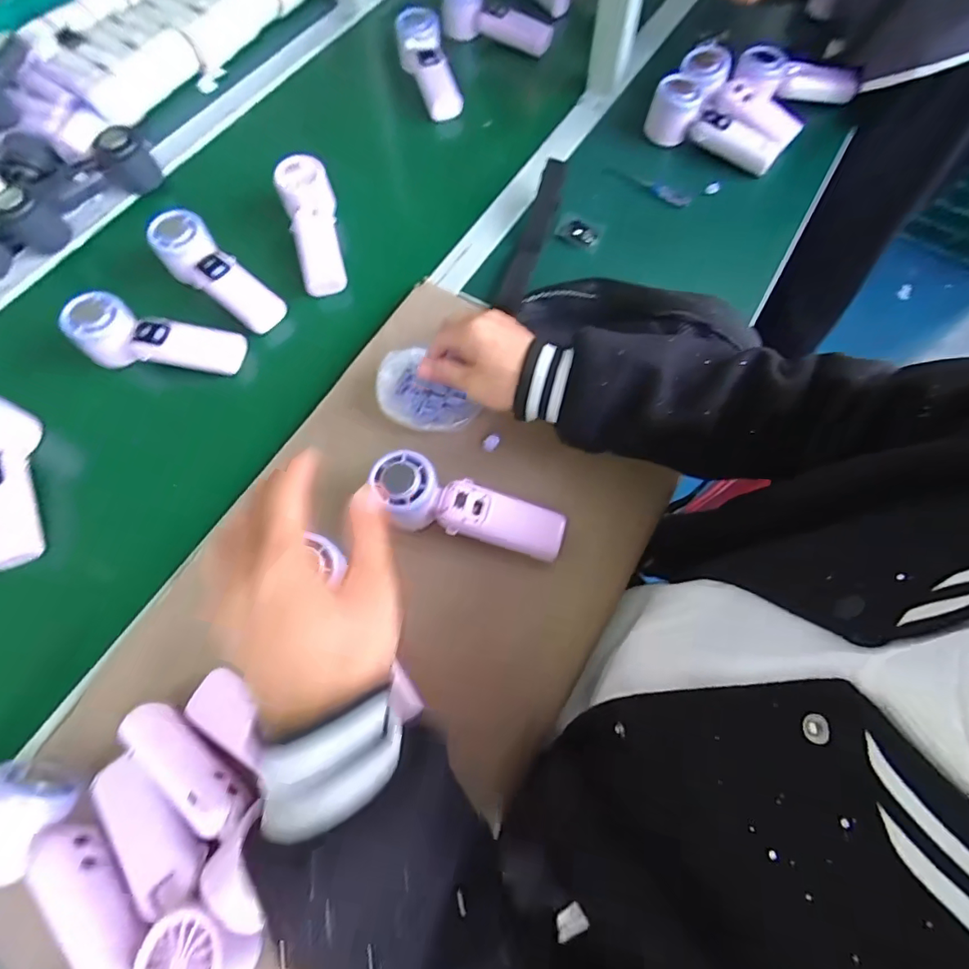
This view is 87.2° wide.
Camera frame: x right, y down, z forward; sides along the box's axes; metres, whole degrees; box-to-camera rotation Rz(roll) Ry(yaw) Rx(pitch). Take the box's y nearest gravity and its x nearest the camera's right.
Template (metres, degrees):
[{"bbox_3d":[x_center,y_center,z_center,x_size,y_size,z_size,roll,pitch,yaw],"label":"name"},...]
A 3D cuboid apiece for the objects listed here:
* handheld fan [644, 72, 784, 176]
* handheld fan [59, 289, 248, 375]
[{"bbox_3d":[0.297,-0.462,0.654,0.171,0.052,0.066,21,69,8],"label":"handheld fan"},{"bbox_3d":[-0.342,-0.149,0.536,0.163,0.061,0.064,10,68,-9],"label":"handheld fan"}]

